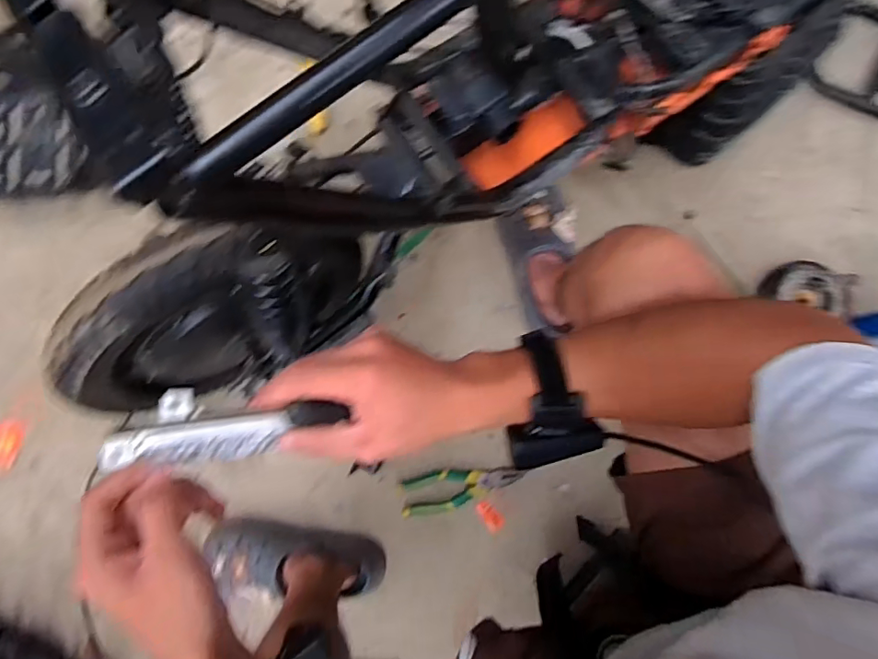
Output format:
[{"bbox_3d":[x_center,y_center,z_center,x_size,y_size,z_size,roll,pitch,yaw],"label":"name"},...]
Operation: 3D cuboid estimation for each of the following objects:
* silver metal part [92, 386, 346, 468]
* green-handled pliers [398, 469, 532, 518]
[{"bbox_3d":[-0.138,0.060,0.334,0.149,0.046,0.048,-8,85,-4],"label":"silver metal part"},{"bbox_3d":[0.037,0.251,0.822,0.195,0.028,0.062,-11,85,1],"label":"green-handled pliers"}]

